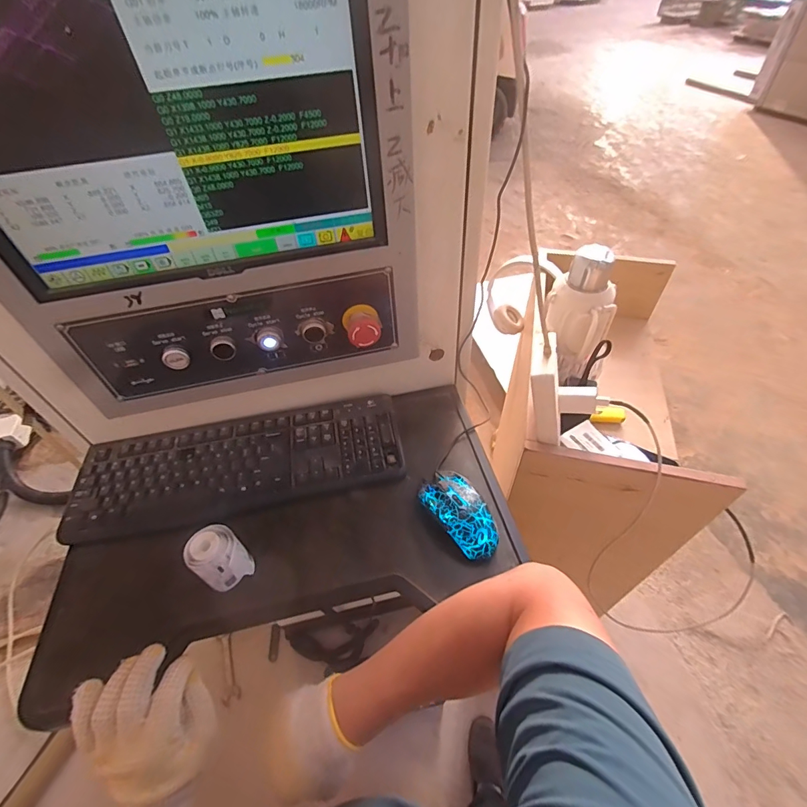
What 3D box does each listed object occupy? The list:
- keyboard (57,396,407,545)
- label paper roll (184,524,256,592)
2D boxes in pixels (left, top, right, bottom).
[{"bbox_3d":[-0.221,0.081,0.584,0.433,0.020,0.147,-11,48,-6],"label":"keyboard"},{"bbox_3d":[-0.207,0.173,0.473,0.048,0.058,0.050,-2,48,2],"label":"label paper roll"}]

